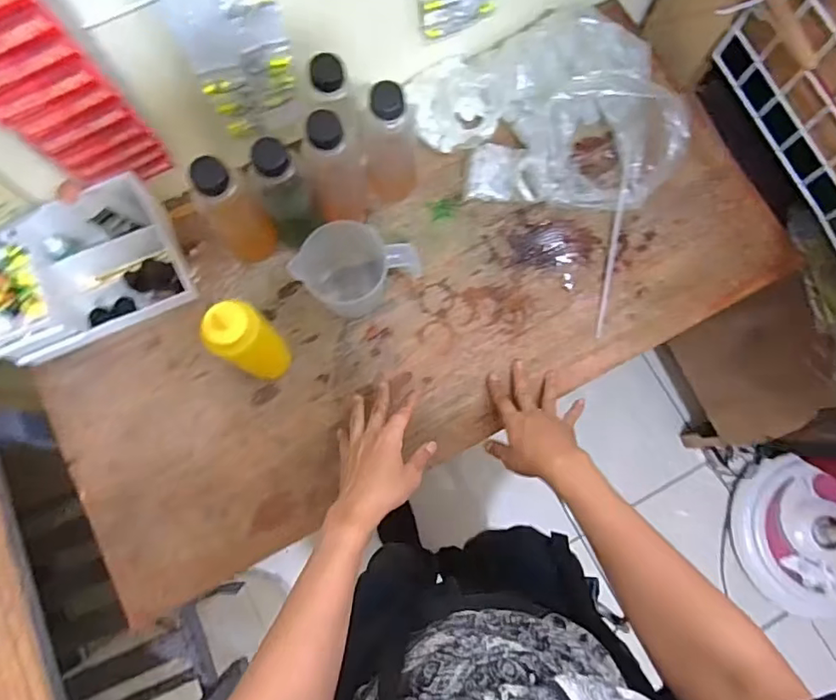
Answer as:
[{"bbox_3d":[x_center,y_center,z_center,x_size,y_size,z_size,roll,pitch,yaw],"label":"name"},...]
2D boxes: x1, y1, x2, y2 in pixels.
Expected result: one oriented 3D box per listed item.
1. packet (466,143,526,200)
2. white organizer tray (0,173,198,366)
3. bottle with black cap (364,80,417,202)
[{"bbox_3d":[0.107,-0.244,0.757,0.073,0.026,0.073,7,78,1],"label":"packet"},{"bbox_3d":[-0.416,-0.091,0.679,0.227,0.110,0.144,-24,79,-6],"label":"white organizer tray"},{"bbox_3d":[-0.033,-0.257,0.677,0.062,0.184,0.061,-3,78,-1],"label":"bottle with black cap"}]

